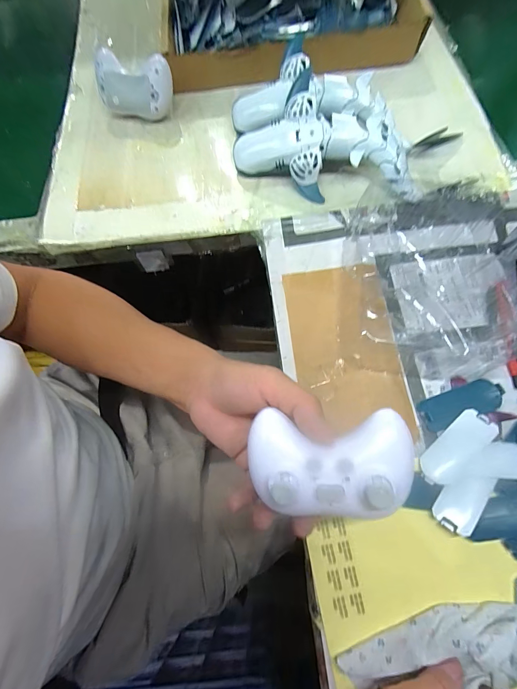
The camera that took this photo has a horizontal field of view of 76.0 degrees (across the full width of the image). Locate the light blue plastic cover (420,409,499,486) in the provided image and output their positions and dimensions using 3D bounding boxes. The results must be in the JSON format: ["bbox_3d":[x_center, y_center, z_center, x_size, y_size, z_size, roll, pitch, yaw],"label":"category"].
[{"bbox_3d":[0.190,0.099,0.316,0.082,0.007,0.033,-40,74,-12],"label":"light blue plastic cover"}]

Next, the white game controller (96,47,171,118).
[{"bbox_3d":[-0.183,-0.377,0.488,0.113,0.062,0.059,16,71,8],"label":"white game controller"}]

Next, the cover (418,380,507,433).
[{"bbox_3d":[0.205,0.060,0.333,0.084,0.007,0.031,-19,70,-5],"label":"cover"}]

